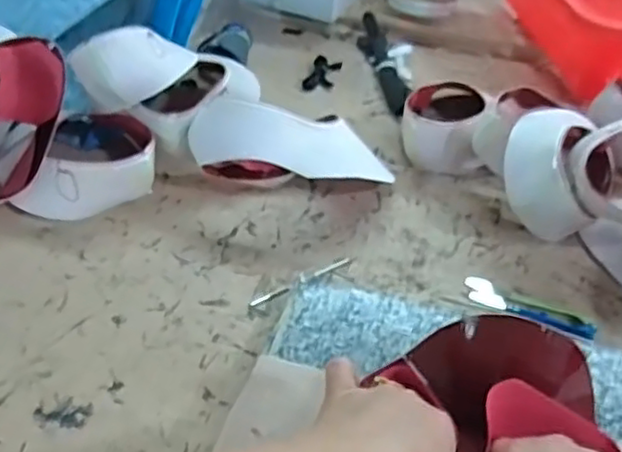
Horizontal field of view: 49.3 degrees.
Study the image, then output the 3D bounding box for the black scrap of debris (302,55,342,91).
[{"bbox_3d":[0.013,-0.175,0.779,0.032,0.004,0.068,13,46,11],"label":"black scrap of debris"}]

